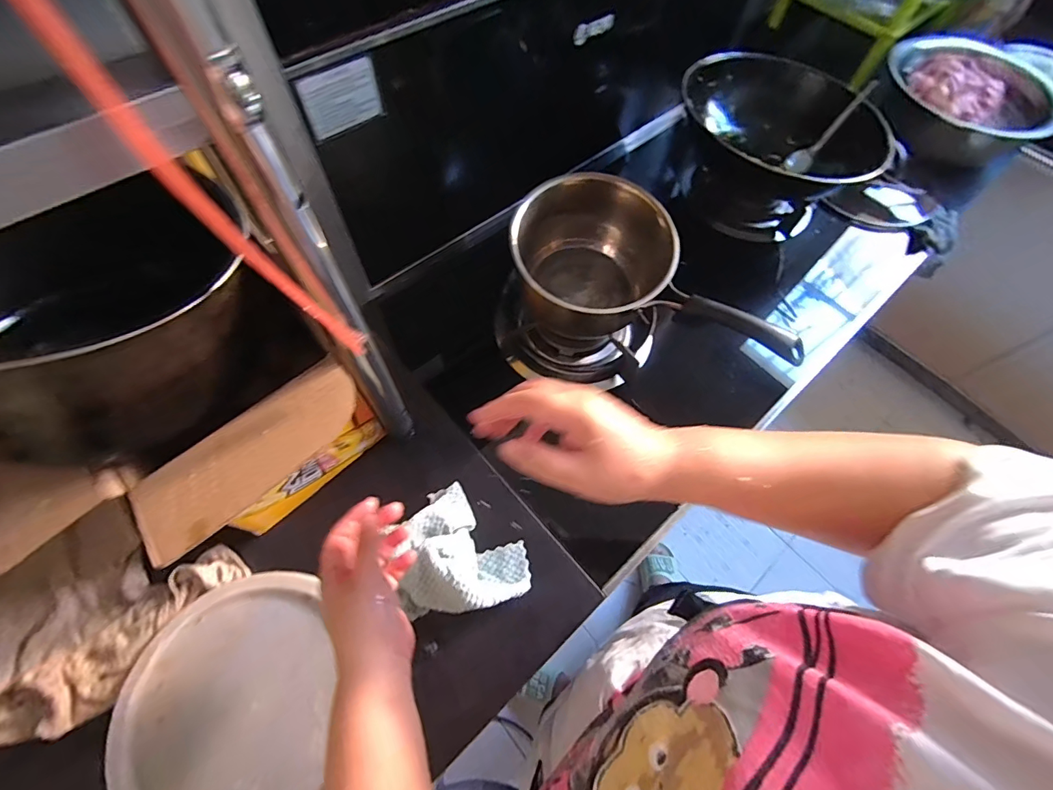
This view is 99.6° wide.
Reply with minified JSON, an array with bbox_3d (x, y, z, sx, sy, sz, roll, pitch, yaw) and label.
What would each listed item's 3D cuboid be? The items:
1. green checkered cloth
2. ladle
[{"bbox_3d":[-0.072,0.162,0.489,0.141,0.062,0.137,-7,65,-6],"label":"green checkered cloth"},{"bbox_3d":[0.513,-0.446,0.743,0.169,0.028,0.033,-45,71,14],"label":"ladle"}]

